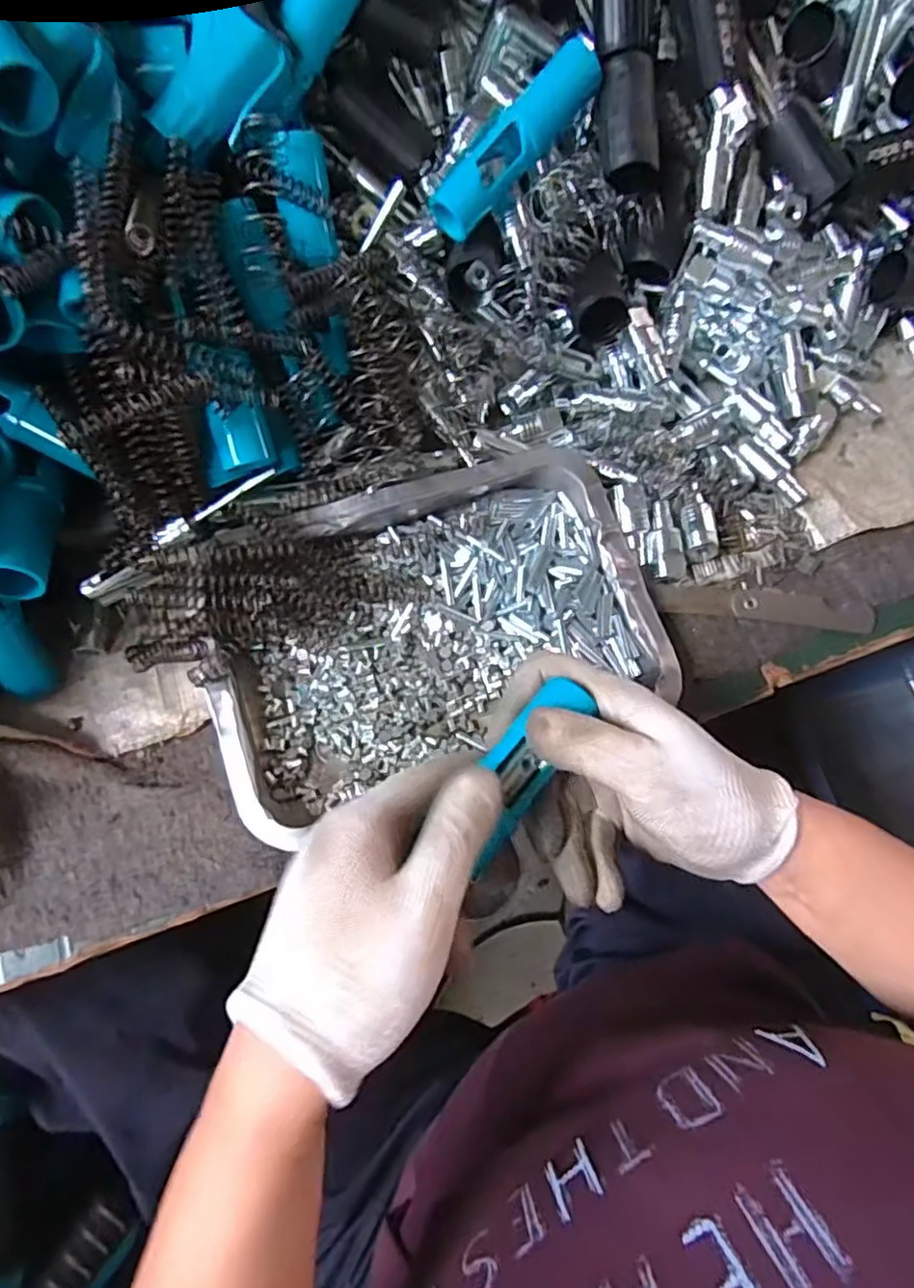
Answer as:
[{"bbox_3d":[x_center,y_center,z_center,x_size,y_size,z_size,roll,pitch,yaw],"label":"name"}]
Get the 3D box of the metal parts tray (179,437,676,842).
[{"bbox_3d":[-0.012,-0.006,0.381,0.262,0.034,0.182,-23,76,-8],"label":"metal parts tray"}]

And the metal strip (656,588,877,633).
[{"bbox_3d":[0.195,-0.025,0.412,0.136,0.004,0.023,7,75,-1],"label":"metal strip"}]

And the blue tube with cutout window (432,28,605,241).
[{"bbox_3d":[0.038,-0.298,0.382,0.029,0.024,0.134,40,89,9],"label":"blue tube with cutout window"}]

